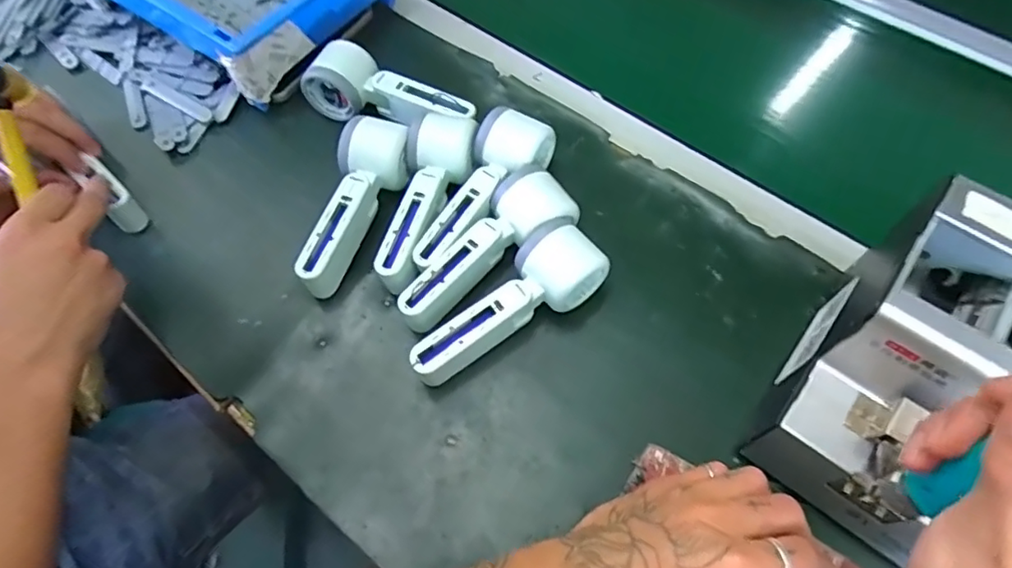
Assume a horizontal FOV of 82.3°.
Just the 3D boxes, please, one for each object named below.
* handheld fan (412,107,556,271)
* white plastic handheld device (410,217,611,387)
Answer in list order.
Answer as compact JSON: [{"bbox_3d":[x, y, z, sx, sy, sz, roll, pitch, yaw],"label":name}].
[{"bbox_3d":[-0.023,-0.075,0.485,0.064,0.051,0.162,32,65,17],"label":"handheld fan"},{"bbox_3d":[-0.003,0.014,0.444,0.160,0.058,0.054,-32,65,-16],"label":"white plastic handheld device"}]

